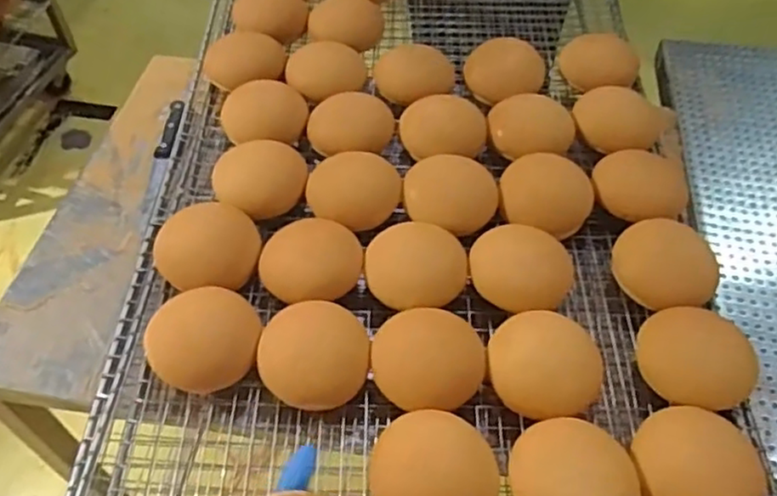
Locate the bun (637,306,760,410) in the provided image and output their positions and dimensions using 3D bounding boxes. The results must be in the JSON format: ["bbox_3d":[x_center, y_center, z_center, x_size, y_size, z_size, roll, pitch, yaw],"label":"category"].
[{"bbox_3d":[0.276,0.100,0.600,0.098,0.057,0.094,7,53,4],"label":"bun"}]

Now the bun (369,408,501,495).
[{"bbox_3d":[0.038,0.182,0.533,0.100,0.047,0.095,11,55,9],"label":"bun"}]

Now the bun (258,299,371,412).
[{"bbox_3d":[-0.065,0.098,0.595,0.094,0.045,0.088,6,53,4],"label":"bun"}]

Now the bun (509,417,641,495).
[{"bbox_3d":[0.146,0.191,0.534,0.096,0.048,0.088,0,53,0],"label":"bun"}]

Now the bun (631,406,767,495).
[{"bbox_3d":[0.251,0.181,0.539,0.103,0.043,0.098,15,54,11],"label":"bun"}]

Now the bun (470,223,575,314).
[{"bbox_3d":[0.130,0.025,0.653,0.097,0.046,0.080,9,53,6],"label":"bun"}]

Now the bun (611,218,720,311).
[{"bbox_3d":[0.271,0.019,0.657,0.093,0.032,0.091,0,53,0],"label":"bun"}]

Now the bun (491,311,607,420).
[{"bbox_3d":[0.137,0.109,0.592,0.096,0.046,0.090,0,53,0],"label":"bun"}]

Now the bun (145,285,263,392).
[{"bbox_3d":[-0.164,0.082,0.600,0.094,0.059,0.093,0,53,0],"label":"bun"}]

